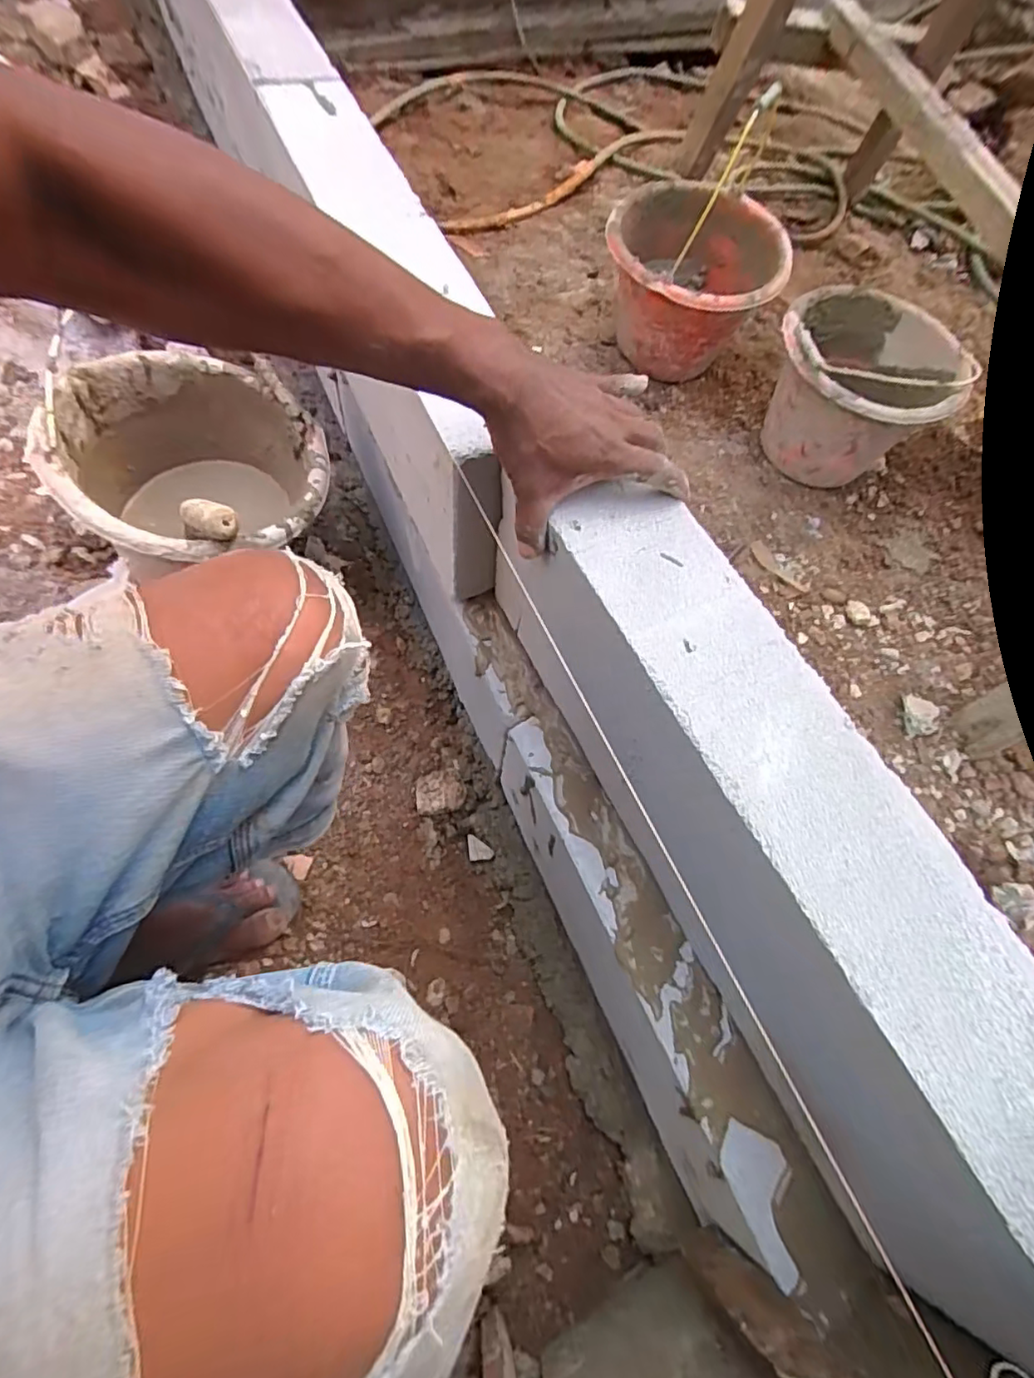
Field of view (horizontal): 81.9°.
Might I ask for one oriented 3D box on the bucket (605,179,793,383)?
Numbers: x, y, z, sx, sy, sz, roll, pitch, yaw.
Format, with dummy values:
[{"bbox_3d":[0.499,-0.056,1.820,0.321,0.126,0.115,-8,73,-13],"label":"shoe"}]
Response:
[{"bbox_3d":[0.293,-0.708,1.041,0.269,0.198,0.306,6,65,2],"label":"bucket"}]

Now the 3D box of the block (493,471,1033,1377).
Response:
[{"bbox_3d":[0.164,0.089,0.441,0.104,0.201,0.543,-25,68,-12],"label":"block"}]

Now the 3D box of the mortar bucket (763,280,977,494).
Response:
[{"bbox_3d":[0.541,-0.479,0.977,0.259,0.239,0.283,0,65,-1],"label":"mortar bucket"}]

